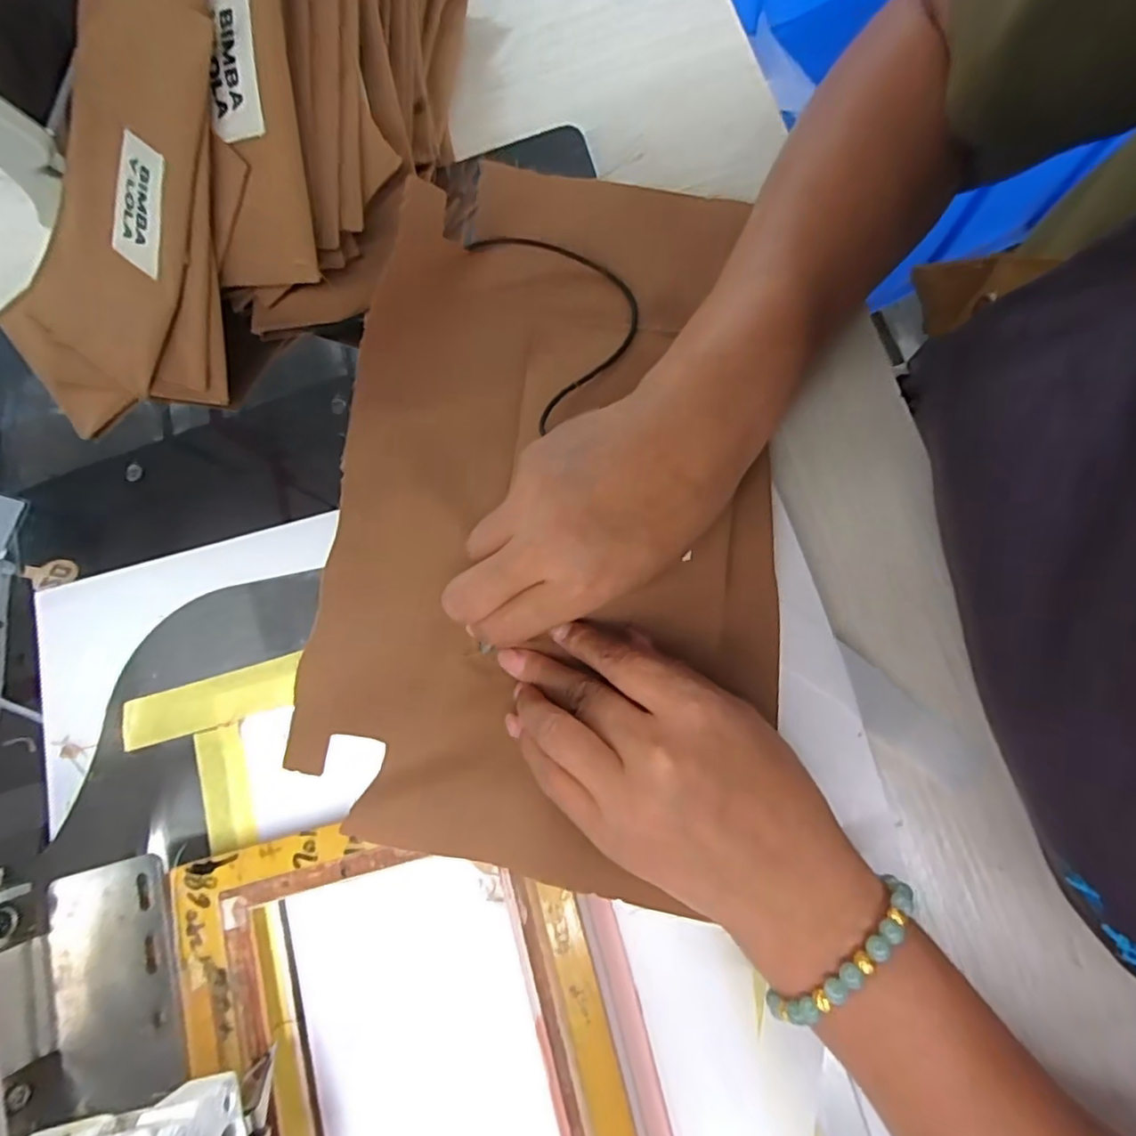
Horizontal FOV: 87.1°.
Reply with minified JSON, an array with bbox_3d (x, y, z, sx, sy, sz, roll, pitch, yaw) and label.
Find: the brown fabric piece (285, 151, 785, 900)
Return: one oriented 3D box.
[{"bbox_3d":[-0.008,-0.042,0.287,0.214,0.033,0.341,7,79,9],"label":"brown fabric piece"}]

